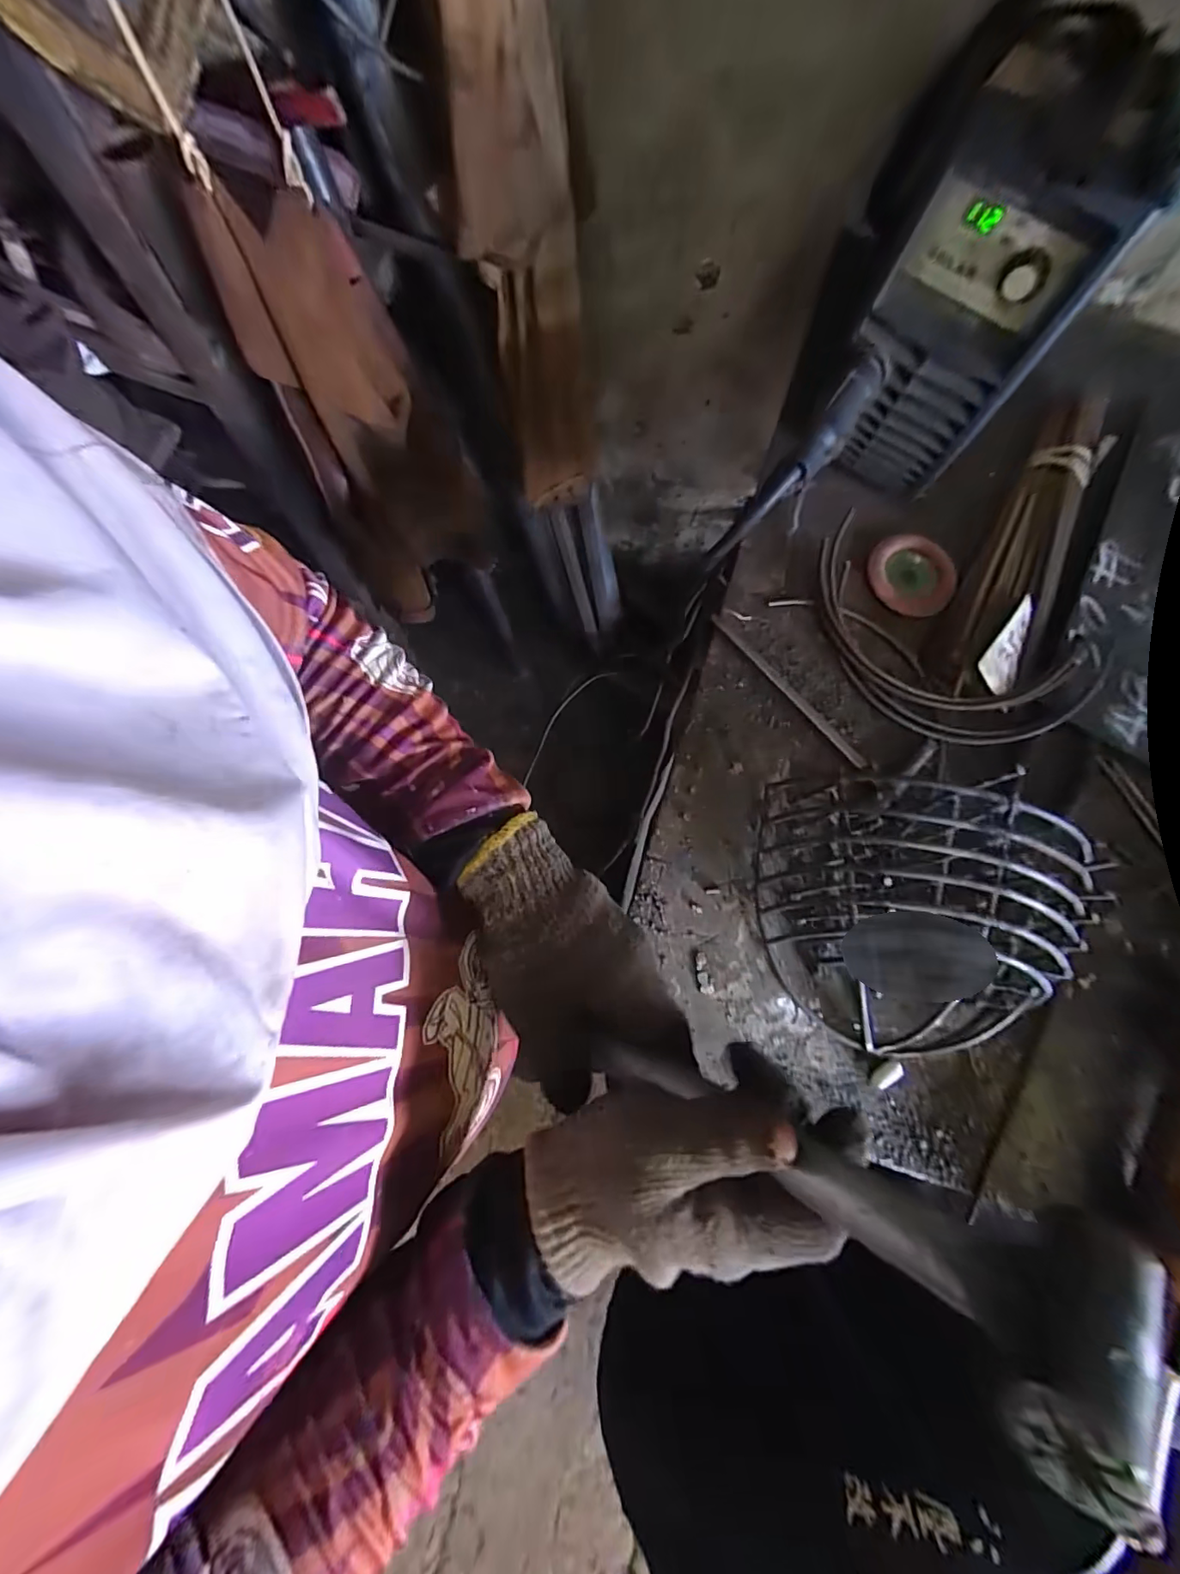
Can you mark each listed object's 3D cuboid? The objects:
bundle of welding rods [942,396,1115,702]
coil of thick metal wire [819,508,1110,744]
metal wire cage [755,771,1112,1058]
[{"bbox_3d":[0.408,-0.218,0.488,0.063,0.033,0.327,27,78,5],"label":"bundle of welding rods"},{"bbox_3d":[0.309,-0.124,0.472,0.262,0.019,0.148,31,79,6],"label":"coil of thick metal wire"},{"bbox_3d":[0.220,0.095,0.370,0.196,0.106,0.181,0,77,-1],"label":"metal wire cage"}]

